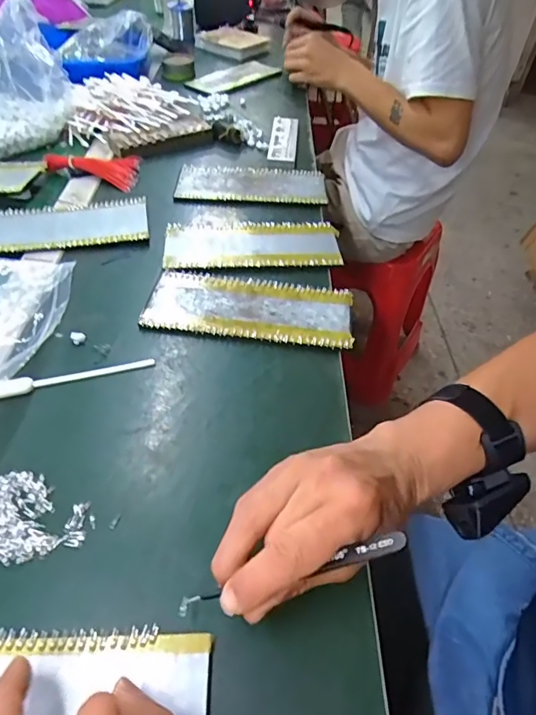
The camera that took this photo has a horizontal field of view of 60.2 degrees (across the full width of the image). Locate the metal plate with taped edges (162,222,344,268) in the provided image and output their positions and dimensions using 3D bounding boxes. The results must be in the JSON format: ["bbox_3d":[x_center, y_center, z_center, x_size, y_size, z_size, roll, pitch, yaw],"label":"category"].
[{"bbox_3d":[-0.017,-0.134,0.536,0.199,0.006,0.084,-1,47,-5],"label":"metal plate with taped edges"}]

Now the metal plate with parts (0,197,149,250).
[{"bbox_3d":[-0.243,-0.155,0.540,0.198,0.008,0.086,-8,51,-10],"label":"metal plate with parts"}]

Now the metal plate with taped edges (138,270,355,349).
[{"bbox_3d":[-0.018,-0.052,0.464,0.199,0.005,0.084,7,48,3],"label":"metal plate with taped edges"}]

